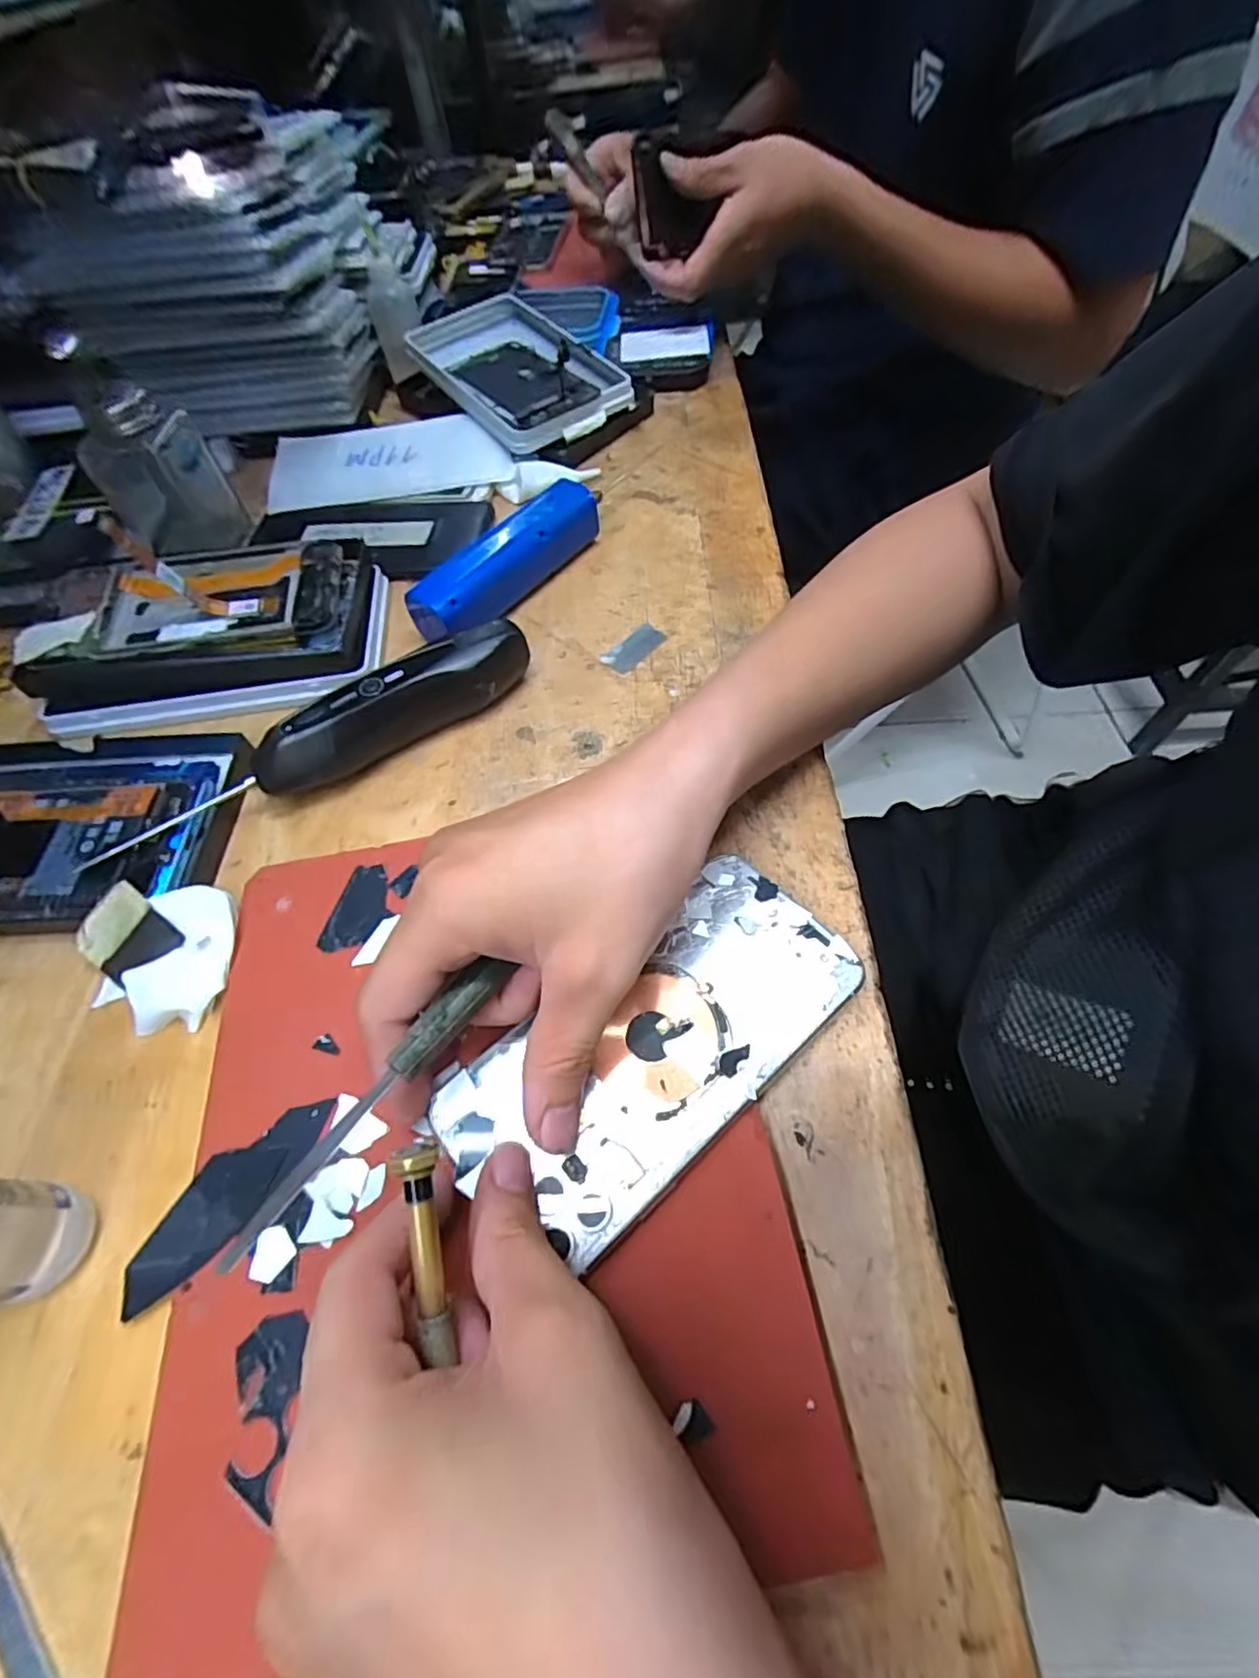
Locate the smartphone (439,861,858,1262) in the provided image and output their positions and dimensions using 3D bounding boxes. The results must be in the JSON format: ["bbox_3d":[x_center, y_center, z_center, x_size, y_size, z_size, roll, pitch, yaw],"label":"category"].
[{"bbox_3d":[0.009,0.072,0.234,0.152,0.006,0.075,-36,64,-16],"label":"smartphone"}]

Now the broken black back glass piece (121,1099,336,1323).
[{"bbox_3d":[-0.139,0.123,0.223,0.027,0.004,0.079,31,67,27],"label":"broken black back glass piece"}]

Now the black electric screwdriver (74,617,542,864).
[{"bbox_3d":[-0.145,-0.048,0.315,0.210,0.036,0.027,-28,60,-13],"label":"black electric screwdriver"}]

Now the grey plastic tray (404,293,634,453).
[{"bbox_3d":[-0.081,-0.357,0.490,0.114,0.025,0.198,-33,63,-15],"label":"grey plastic tray"}]

